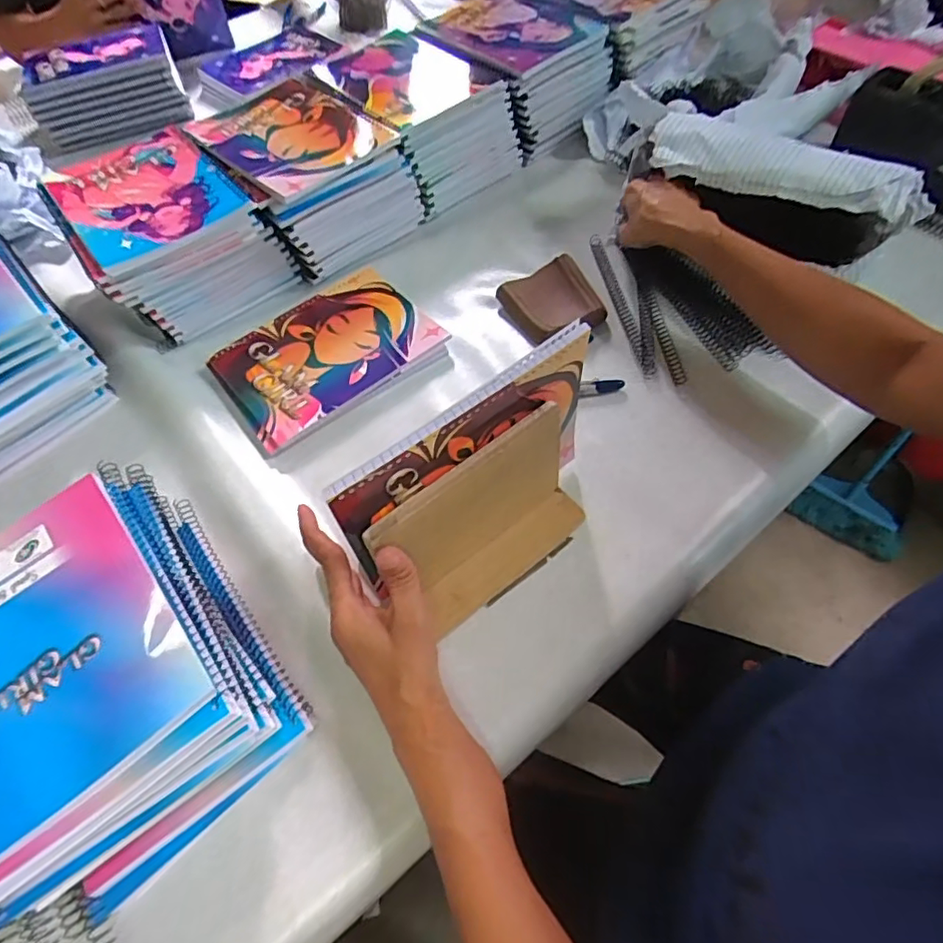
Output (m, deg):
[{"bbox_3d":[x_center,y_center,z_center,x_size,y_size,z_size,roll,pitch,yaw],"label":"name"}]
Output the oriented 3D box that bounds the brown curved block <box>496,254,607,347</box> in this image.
[{"bbox_3d":[0.081,-0.175,0.592,0.086,0.017,0.089,-21,59,-8],"label":"brown curved block"}]

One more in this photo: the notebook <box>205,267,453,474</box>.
[{"bbox_3d":[-0.138,-0.110,0.572,0.207,0.012,0.165,-35,60,-19],"label":"notebook"}]

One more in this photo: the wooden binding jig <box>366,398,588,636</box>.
[{"bbox_3d":[0.014,0.039,0.411,0.154,0.110,0.053,-37,62,-17],"label":"wooden binding jig"}]

